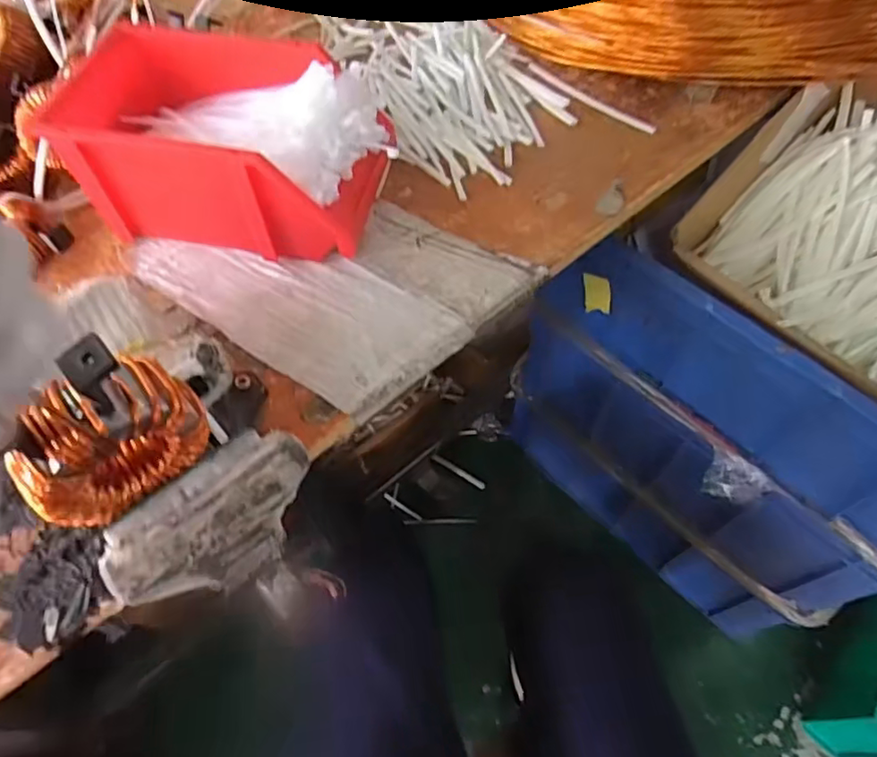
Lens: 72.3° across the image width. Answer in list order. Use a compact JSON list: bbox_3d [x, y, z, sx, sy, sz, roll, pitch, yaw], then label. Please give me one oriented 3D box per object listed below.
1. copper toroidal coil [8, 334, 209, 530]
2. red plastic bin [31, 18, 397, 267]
[{"bbox_3d":[-0.137,0.026,0.256,0.030,0.081,0.073,21,62,13],"label":"copper toroidal coil"},{"bbox_3d":[-0.172,-0.199,0.514,0.238,0.113,0.152,11,60,7],"label":"red plastic bin"}]

